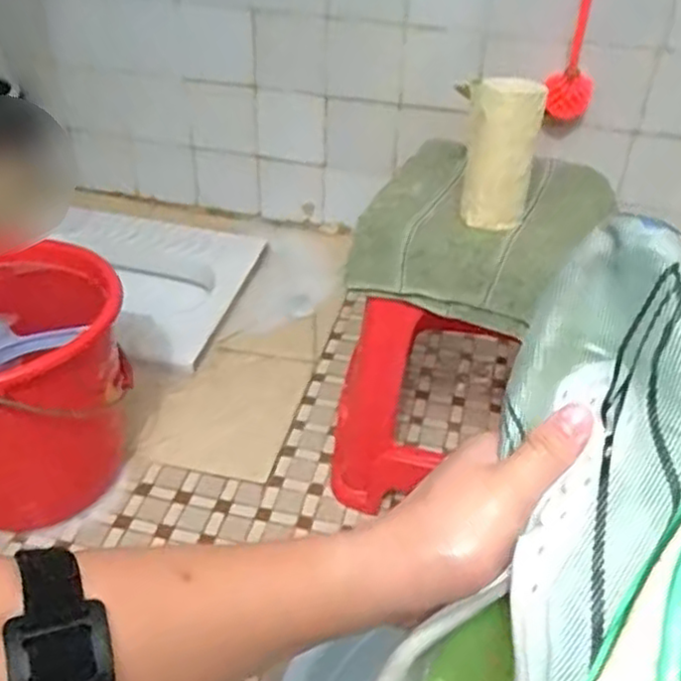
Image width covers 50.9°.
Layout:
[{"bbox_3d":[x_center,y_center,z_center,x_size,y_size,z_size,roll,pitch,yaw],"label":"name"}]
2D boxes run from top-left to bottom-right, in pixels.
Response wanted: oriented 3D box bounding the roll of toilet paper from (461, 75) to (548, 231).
[{"bbox_3d":[0.169,-0.198,0.761,0.073,0.143,0.082,11,41,9],"label":"roll of toilet paper"}]

